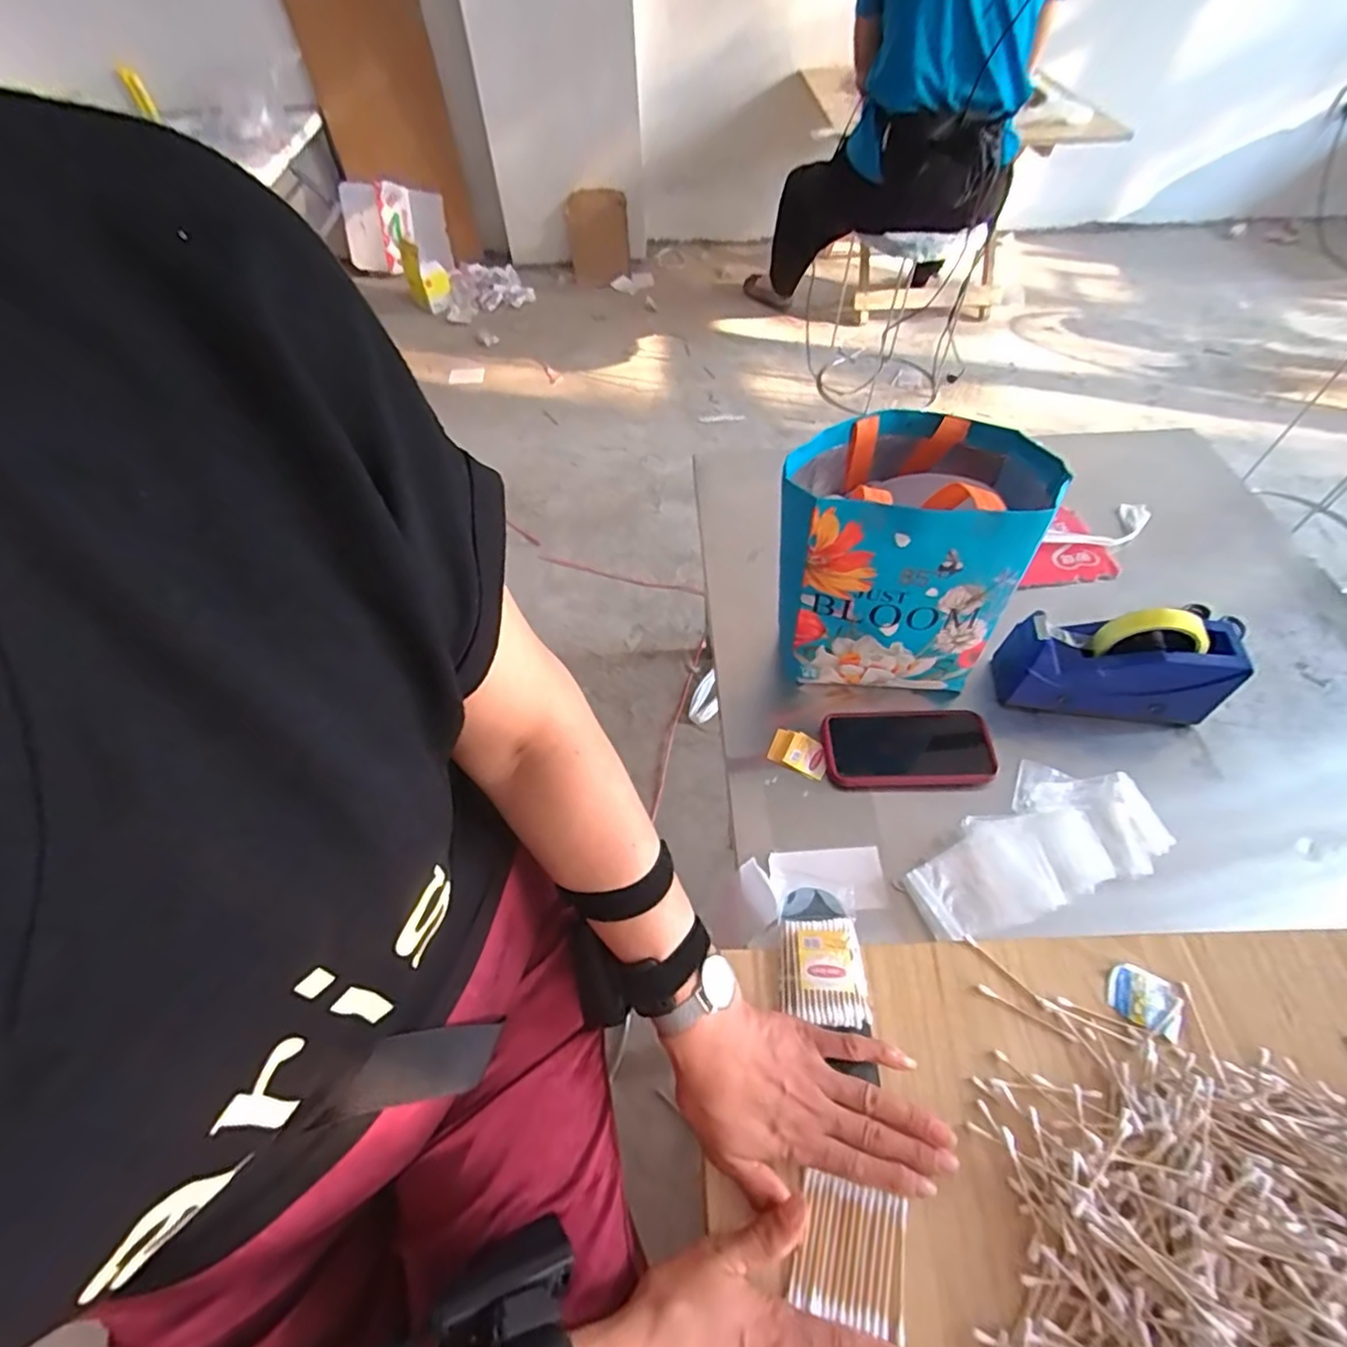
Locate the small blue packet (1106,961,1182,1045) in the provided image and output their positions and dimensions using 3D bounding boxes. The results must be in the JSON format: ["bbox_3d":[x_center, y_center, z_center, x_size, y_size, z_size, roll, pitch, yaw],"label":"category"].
[{"bbox_3d":[0.353,0.243,0.473,0.047,0.006,0.042,27,59,19],"label":"small blue packet"}]

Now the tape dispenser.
[{"bbox_3d":[0.455,-0.005,0.646,0.206,0.126,0.062,10,55,8],"label":"tape dispenser"}]

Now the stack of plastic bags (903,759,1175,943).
[{"bbox_3d":[0.337,0.154,0.595,0.262,0.032,0.121,-16,55,-10],"label":"stack of plastic bags"}]

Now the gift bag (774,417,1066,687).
[{"bbox_3d":[0.227,-0.126,0.658,0.238,0.227,0.185,4,54,4],"label":"gift bag"}]

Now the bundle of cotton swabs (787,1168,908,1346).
[{"bbox_3d":[0.111,0.361,0.392,0.068,0.010,0.062,13,56,10],"label":"bundle of cotton swabs"}]

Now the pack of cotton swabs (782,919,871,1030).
[{"bbox_3d":[0.115,0.229,0.485,0.063,0.011,0.074,-1,54,1],"label":"pack of cotton swabs"}]

